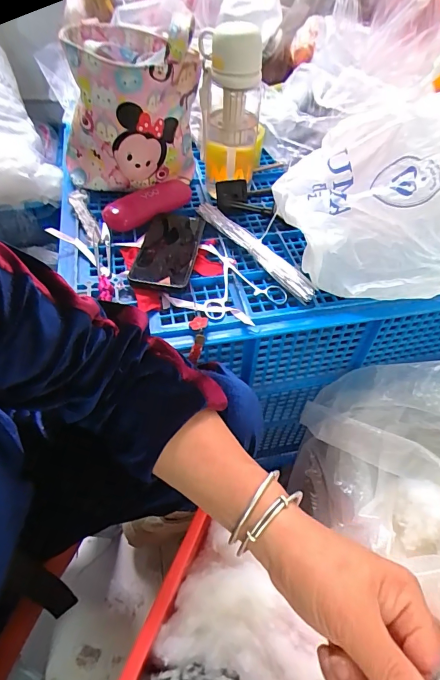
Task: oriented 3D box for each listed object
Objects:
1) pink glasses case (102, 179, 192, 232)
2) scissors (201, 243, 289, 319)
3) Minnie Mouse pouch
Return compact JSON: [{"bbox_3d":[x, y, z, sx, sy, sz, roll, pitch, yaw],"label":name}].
[{"bbox_3d":[-0.112,-0.217,0.612,0.160,0.032,0.055,-30,59,-23],"label":"pink glasses case"},{"bbox_3d":[0.031,-0.084,0.538,0.109,0.017,0.134,-3,53,-4],"label":"scissors"},{"bbox_3d":[-0.136,-0.341,0.588,0.175,0.219,0.132,-35,61,-25],"label":"Minnie Mouse pouch"}]

